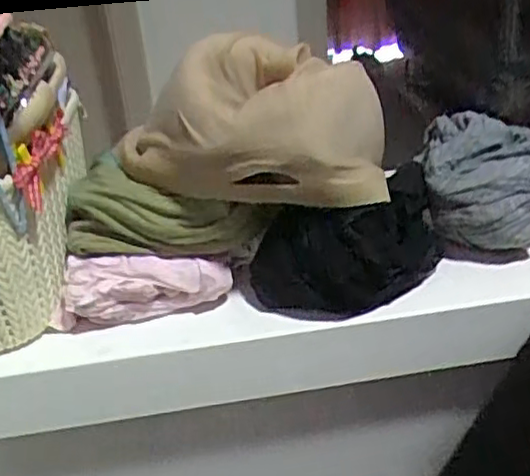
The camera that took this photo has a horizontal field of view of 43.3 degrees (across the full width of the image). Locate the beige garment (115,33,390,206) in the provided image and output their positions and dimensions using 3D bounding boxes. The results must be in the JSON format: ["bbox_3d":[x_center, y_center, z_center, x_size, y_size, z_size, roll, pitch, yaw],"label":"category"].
[{"bbox_3d":[-0.003,-0.062,0.348,0.148,0.079,0.068,-6,29,-4],"label":"beige garment"}]

